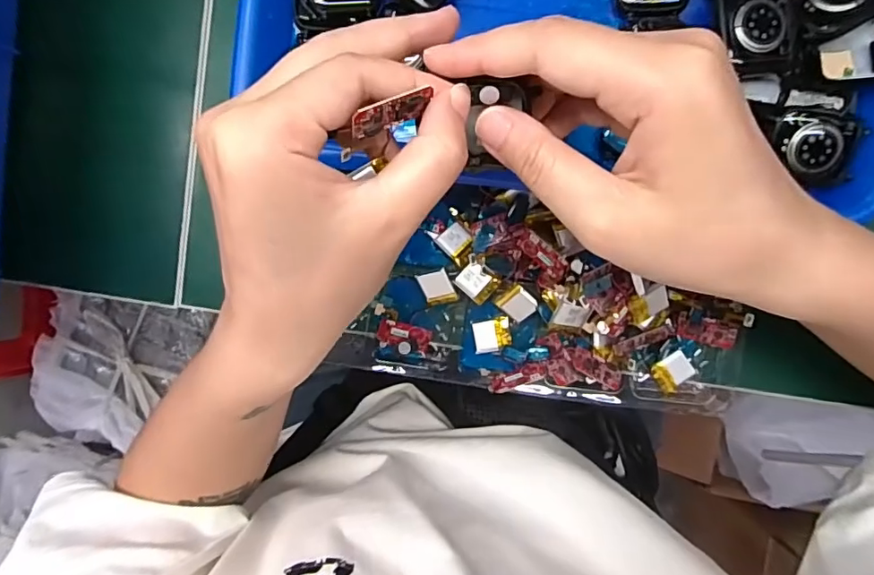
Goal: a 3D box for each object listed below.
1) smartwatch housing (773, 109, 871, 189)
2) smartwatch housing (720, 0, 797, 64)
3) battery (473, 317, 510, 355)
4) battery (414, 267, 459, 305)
[{"bbox_3d":[0.189,-0.069,0.265,0.042,0.008,0.032,8,94,2],"label":"smartwatch housing"},{"bbox_3d":[0.155,-0.127,0.261,0.035,0.016,0.036,-10,93,3],"label":"smartwatch housing"},{"bbox_3d":[0.031,0.028,0.308,0.022,0.005,0.020,-6,101,28],"label":"battery"},{"bbox_3d":[0.000,0.000,0.296,0.018,0.004,0.022,-12,118,25],"label":"battery"}]

